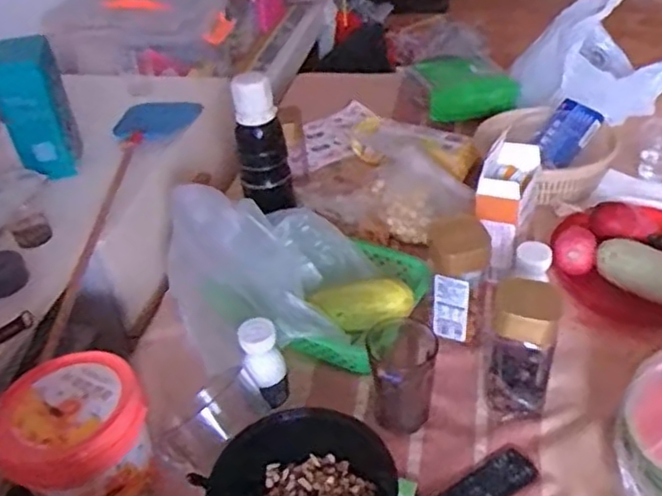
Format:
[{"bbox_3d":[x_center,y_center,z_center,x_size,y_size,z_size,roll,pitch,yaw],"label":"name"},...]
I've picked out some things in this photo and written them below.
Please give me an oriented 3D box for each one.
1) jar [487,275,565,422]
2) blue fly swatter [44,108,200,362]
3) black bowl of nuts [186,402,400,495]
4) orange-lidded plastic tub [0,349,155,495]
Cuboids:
[{"bbox_3d":[0.202,0.104,0.710,0.063,0.143,0.063,-4,38,3],"label":"jar"},{"bbox_3d":[-0.310,-0.077,0.966,0.116,0.044,0.560,0,39,9],"label":"blue fly swatter"},{"bbox_3d":[-0.026,0.229,0.638,0.176,0.063,0.145,-21,40,-17],"label":"black bowl of nuts"},{"bbox_3d":[-0.244,0.193,0.671,0.130,0.136,0.127,-4,38,3],"label":"orange-lidded plastic tub"}]

